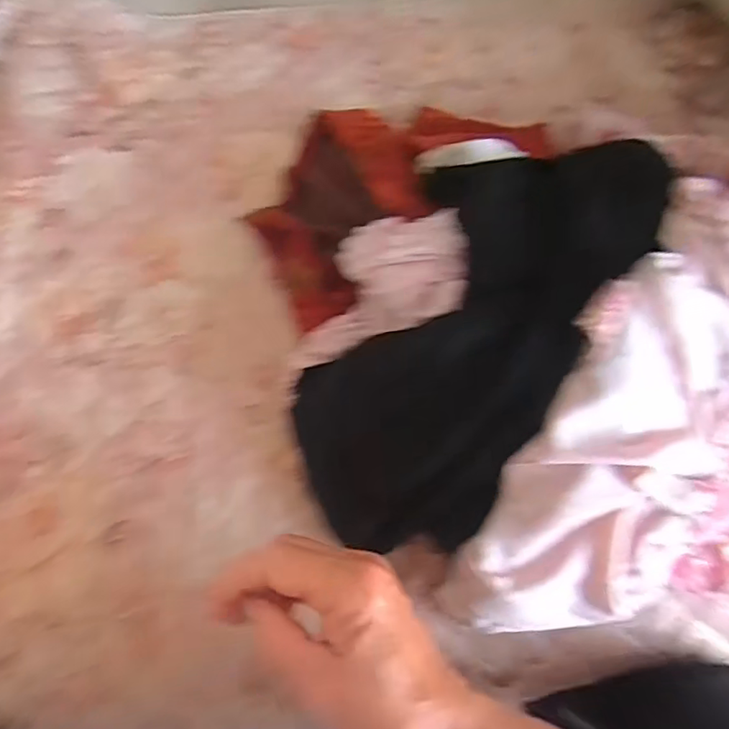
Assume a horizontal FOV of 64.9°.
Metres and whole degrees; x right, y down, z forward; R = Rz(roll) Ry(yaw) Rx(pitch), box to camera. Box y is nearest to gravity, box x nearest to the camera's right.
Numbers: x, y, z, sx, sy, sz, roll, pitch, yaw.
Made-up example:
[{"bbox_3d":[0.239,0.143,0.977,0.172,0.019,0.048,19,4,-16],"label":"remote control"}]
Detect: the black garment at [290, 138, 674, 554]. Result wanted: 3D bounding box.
[{"bbox_3d":[0.071,-0.036,0.375,0.146,0.076,0.320,34,81,14],"label":"black garment"}]

